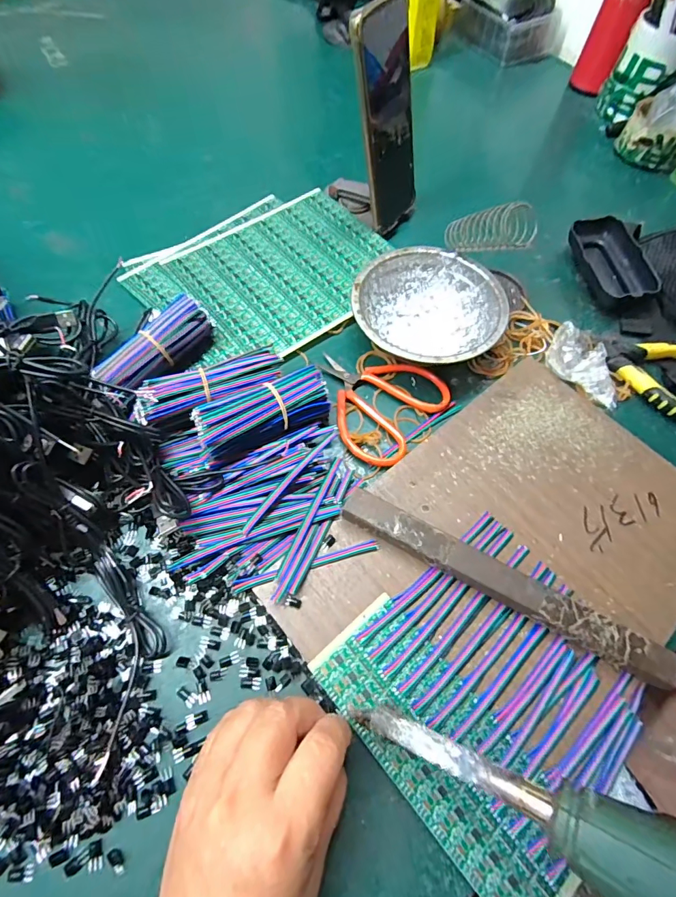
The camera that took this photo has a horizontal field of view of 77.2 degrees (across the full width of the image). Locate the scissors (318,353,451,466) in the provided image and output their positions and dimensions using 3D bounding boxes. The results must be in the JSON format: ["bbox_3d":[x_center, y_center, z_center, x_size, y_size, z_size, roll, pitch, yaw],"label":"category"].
[{"bbox_3d":[0.028,-0.045,0.349,0.106,0.005,0.097,40,68,18],"label":"scissors"}]

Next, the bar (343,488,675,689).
[{"bbox_3d":[0.103,0.085,0.273,0.213,0.021,0.025,26,64,12],"label":"bar"}]

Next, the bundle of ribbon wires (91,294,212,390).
[{"bbox_3d":[-0.144,-0.079,0.338,0.029,0.035,0.095,34,66,15],"label":"bundle of ribbon wires"}]

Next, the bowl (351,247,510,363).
[{"bbox_3d":[0.077,-0.116,0.370,0.124,0.039,0.118,1,62,-2],"label":"bowl"}]

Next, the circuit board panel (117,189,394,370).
[{"bbox_3d":[-0.068,-0.172,0.415,0.224,0.017,0.184,-34,68,-18],"label":"circuit board panel"}]

